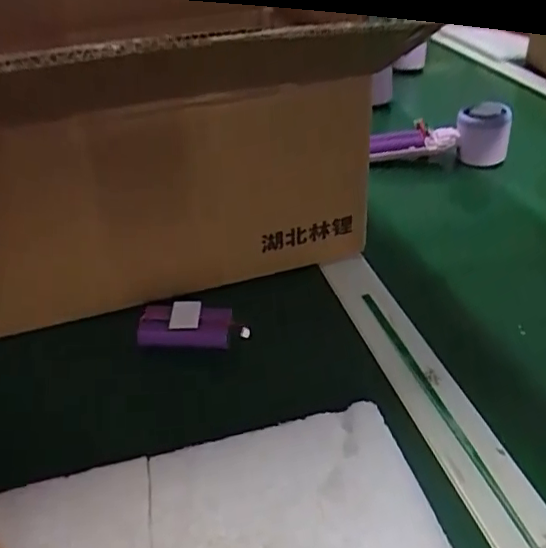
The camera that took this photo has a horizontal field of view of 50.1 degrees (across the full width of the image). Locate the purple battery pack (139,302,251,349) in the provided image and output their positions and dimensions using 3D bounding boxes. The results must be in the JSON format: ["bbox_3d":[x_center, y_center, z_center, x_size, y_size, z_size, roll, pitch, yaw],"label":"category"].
[{"bbox_3d":[-0.059,0.038,0.434,0.081,0.018,0.041,0,36,0],"label":"purple battery pack"}]

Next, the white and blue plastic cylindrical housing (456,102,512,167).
[{"bbox_3d":[0.245,-0.165,0.685,0.059,0.061,0.056,11,38,15],"label":"white and blue plastic cylindrical housing"}]

